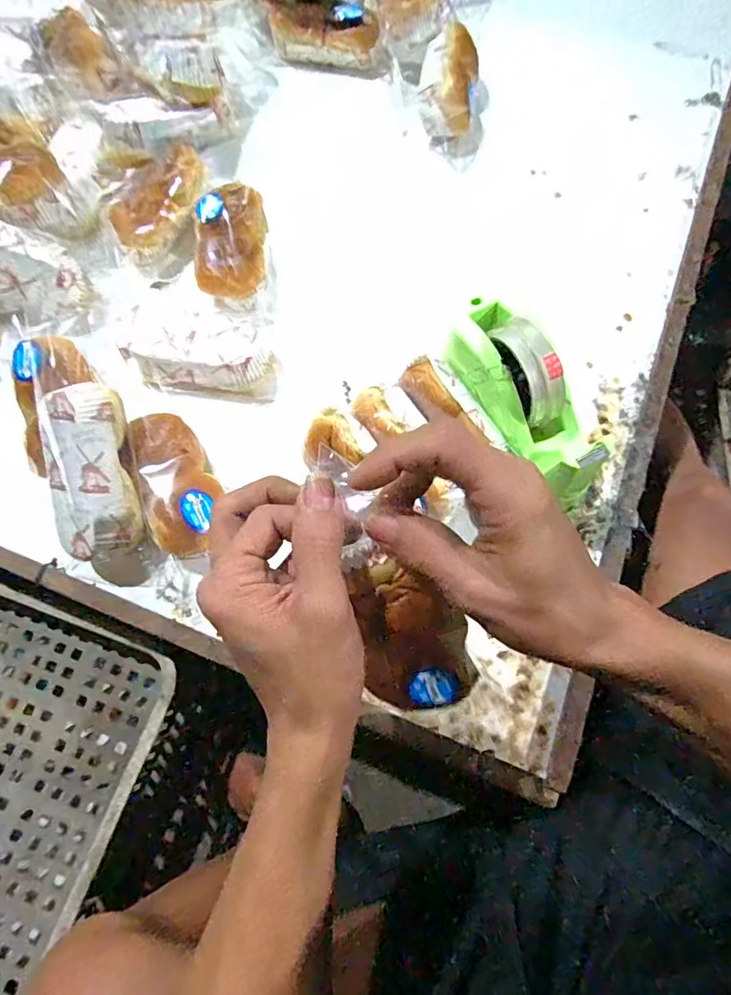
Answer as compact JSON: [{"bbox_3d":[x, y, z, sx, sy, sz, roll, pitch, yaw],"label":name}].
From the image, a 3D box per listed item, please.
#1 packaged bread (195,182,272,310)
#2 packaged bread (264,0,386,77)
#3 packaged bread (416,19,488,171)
[{"bbox_3d":[-0.141,-0.263,0.553,0.070,0.053,0.141,-3,72,-2],"label":"packaged bread"},{"bbox_3d":[-0.047,-0.599,0.665,0.154,0.058,0.062,11,72,3],"label":"packaged bread"},{"bbox_3d":[0.106,-0.485,0.621,0.086,0.065,0.136,11,72,3],"label":"packaged bread"}]

